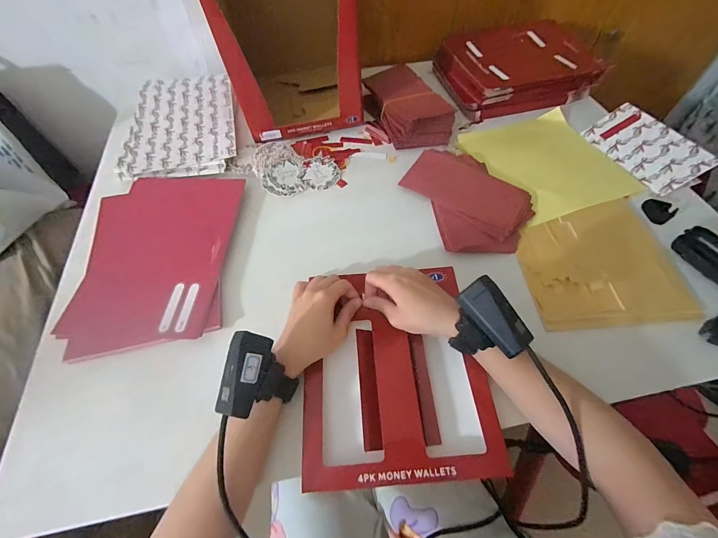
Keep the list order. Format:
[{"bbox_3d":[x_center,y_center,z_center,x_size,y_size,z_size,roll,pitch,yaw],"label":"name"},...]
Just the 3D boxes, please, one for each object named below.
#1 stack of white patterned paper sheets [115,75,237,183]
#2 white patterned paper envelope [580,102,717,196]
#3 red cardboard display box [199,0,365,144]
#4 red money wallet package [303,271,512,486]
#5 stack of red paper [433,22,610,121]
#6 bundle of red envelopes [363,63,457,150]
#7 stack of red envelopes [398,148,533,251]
[{"bbox_3d":[-0.318,-0.272,0.572,0.183,0.013,0.273,-8,61,-4],"label":"stack of white patterned paper sheets"},{"bbox_3d":[0.470,-0.204,0.518,0.085,0.009,0.176,-33,59,17],"label":"white patterned paper envelope"},{"bbox_3d":[-0.119,-0.400,0.525,0.201,0.220,0.256,-12,57,-7],"label":"red cardboard display box"},{"bbox_3d":[0.037,0.104,0.350,0.189,0.029,0.225,-4,61,-1],"label":"red money wallet package"},{"bbox_3d":[0.305,-0.394,0.619,0.248,0.068,0.192,-13,58,-8],"label":"stack of red paper"},{"bbox_3d":[0.089,-0.300,0.572,0.105,0.049,0.192,-18,58,-11],"label":"bundle of red envelopes"},{"bbox_3d":[0.164,-0.113,0.473,0.148,0.022,0.207,-22,63,-11],"label":"stack of red envelopes"}]

